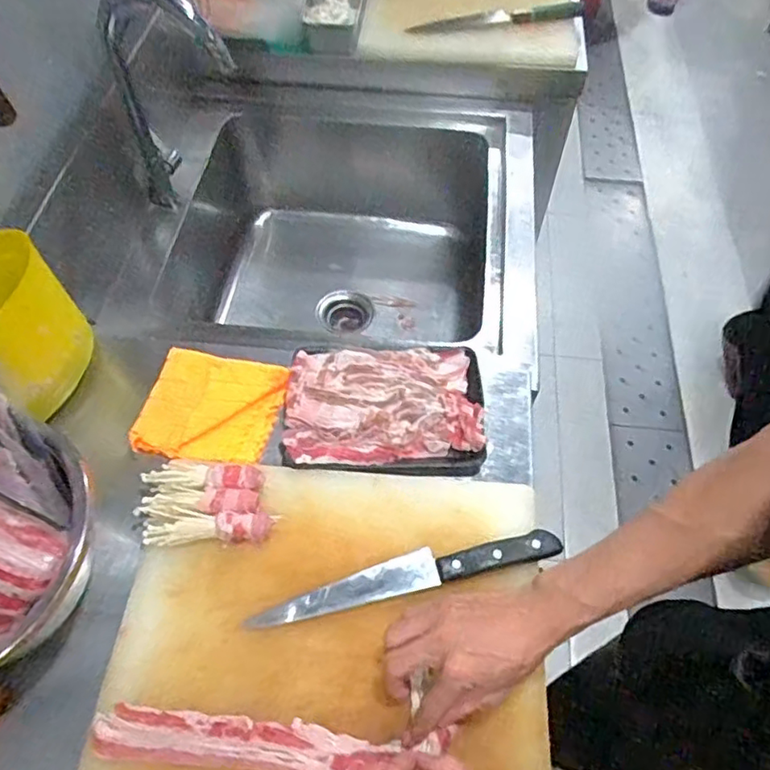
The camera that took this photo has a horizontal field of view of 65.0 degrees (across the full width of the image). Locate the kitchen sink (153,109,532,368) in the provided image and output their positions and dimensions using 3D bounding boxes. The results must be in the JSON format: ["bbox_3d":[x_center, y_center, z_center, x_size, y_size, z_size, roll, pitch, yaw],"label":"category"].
[{"bbox_3d":[-0.073,-0.261,1.153,0.633,0.304,0.463,7,58,6],"label":"kitchen sink"}]

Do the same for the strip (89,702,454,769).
[{"bbox_3d":[-0.101,0.307,0.511,0.296,0.007,0.047,3,56,2],"label":"strip"}]

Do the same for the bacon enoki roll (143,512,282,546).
[{"bbox_3d":[-0.175,0.144,0.605,0.128,0.023,0.027,-2,58,0],"label":"bacon enoki roll"}]

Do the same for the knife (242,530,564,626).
[{"bbox_3d":[0.022,0.181,0.584,0.301,0.019,0.035,-12,58,-6],"label":"knife"}]

